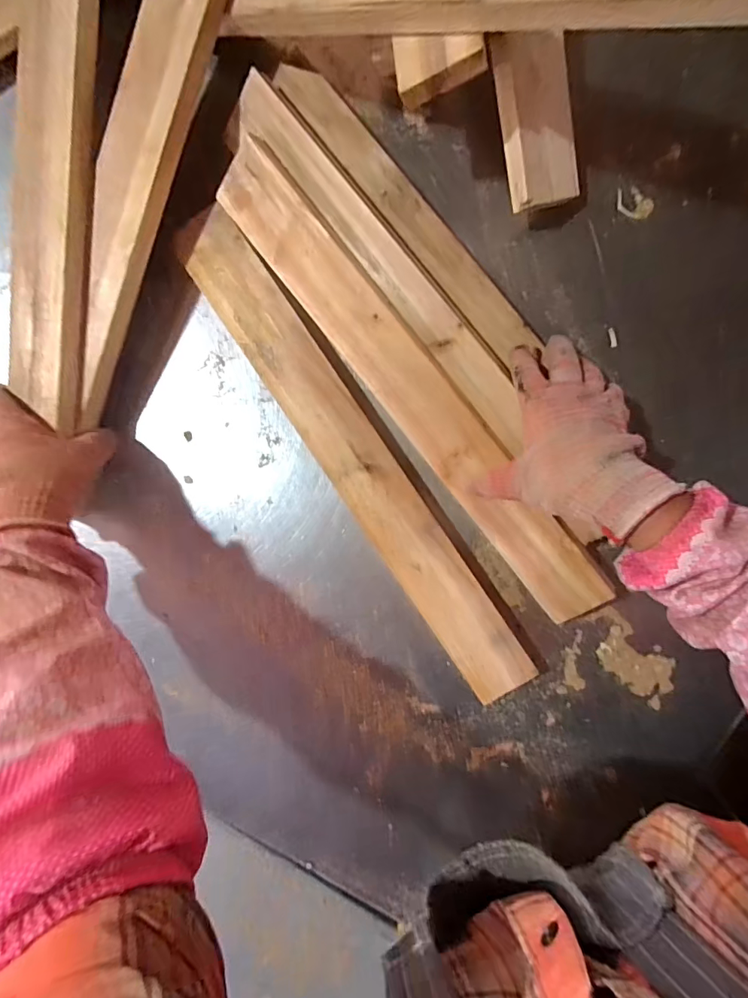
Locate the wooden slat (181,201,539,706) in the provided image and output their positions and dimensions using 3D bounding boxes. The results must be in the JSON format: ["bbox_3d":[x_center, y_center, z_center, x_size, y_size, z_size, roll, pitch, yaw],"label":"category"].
[{"bbox_3d":[-0.011,-0.032,0.414,0.058,0.025,0.485,-34,93,5],"label":"wooden slat"}]

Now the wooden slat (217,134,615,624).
[{"bbox_3d":[0.037,-0.093,0.391,0.060,0.027,0.471,-38,92,5],"label":"wooden slat"}]

